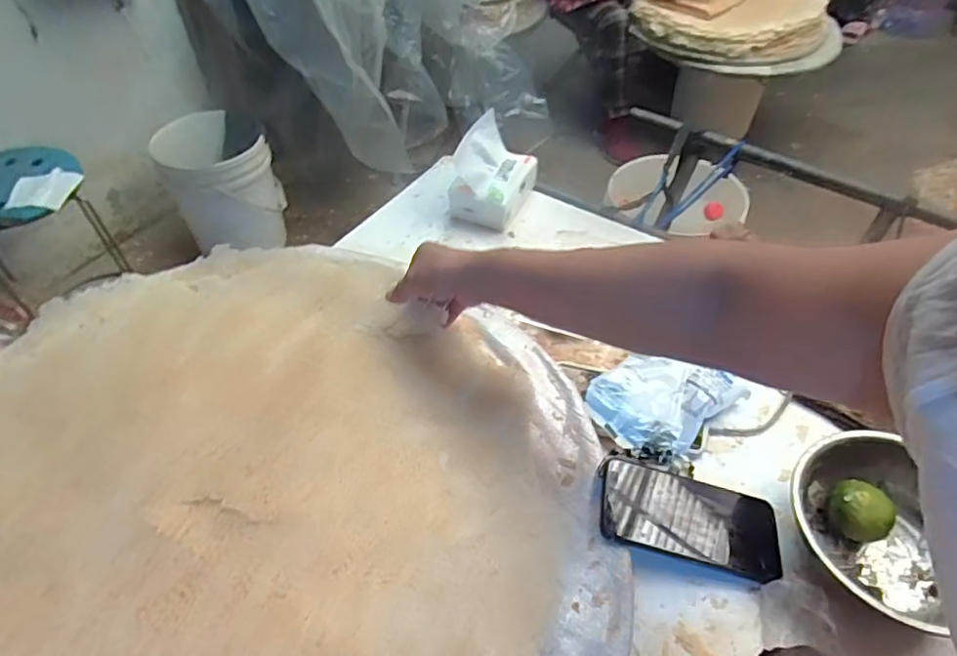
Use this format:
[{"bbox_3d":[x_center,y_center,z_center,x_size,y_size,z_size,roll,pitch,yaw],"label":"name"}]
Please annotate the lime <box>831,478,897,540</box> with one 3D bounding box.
[{"bbox_3d":[0.329,0.163,0.501,0.045,0.043,0.048,0,48,0],"label":"lime"}]

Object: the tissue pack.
[{"bbox_3d":[0.024,-0.215,0.801,0.099,0.107,0.104,20,51,17],"label":"tissue pack"}]

